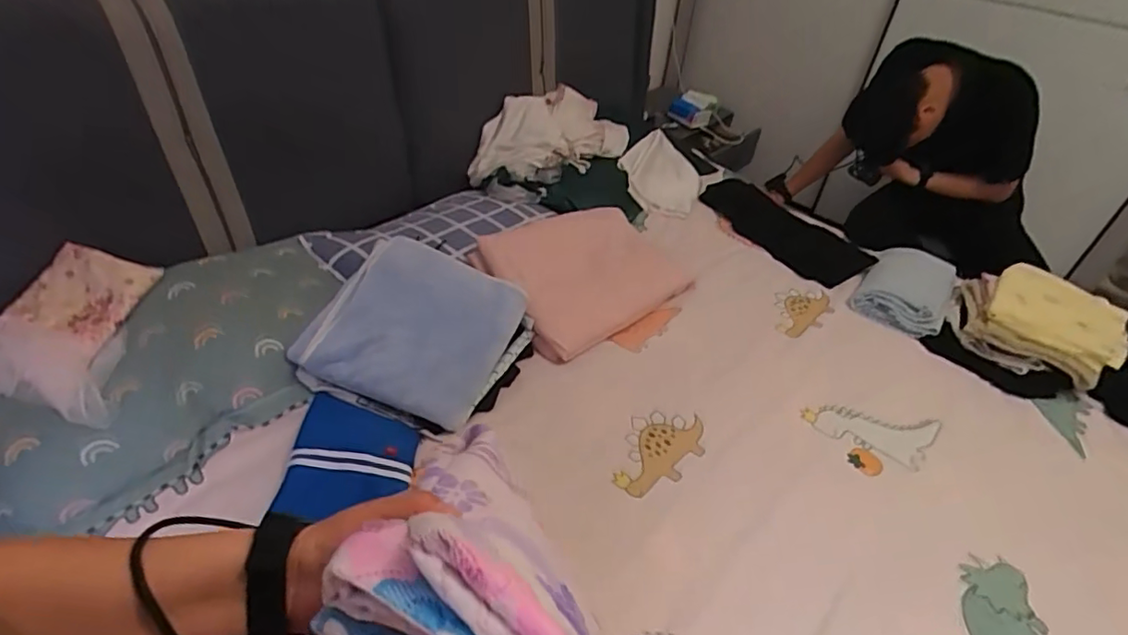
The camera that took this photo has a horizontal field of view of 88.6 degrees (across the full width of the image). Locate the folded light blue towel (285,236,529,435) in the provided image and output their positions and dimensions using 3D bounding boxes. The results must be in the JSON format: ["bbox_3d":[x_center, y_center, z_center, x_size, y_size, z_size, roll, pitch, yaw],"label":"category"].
[{"bbox_3d":[-0.294,0.013,1.159,0.358,0.039,0.351,22,53,6],"label":"folded light blue towel"}]

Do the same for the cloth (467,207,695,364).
[{"bbox_3d":[0.060,-0.113,1.363,0.455,0.047,0.340,-24,65,-32],"label":"cloth"}]

